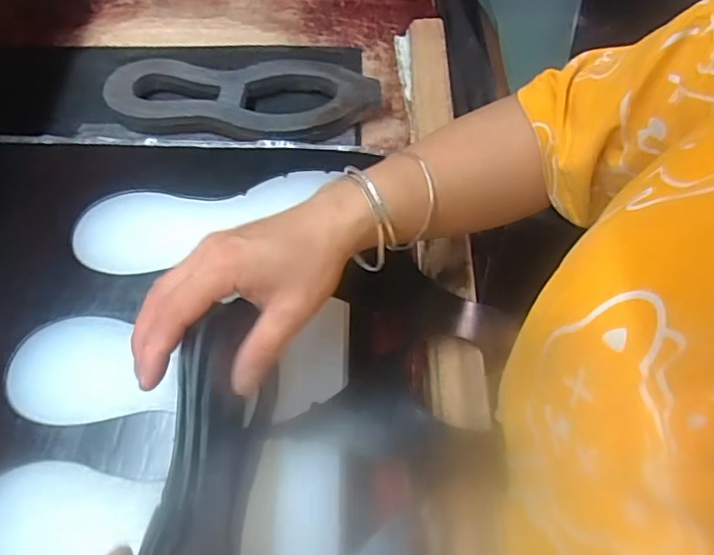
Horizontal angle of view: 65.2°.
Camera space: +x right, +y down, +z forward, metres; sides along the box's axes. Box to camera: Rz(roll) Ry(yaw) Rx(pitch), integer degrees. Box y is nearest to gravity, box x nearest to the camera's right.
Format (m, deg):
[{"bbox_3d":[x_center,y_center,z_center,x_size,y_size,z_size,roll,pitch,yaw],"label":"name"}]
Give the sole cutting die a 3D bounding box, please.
[{"bbox_3d":[-0.105,-0.161,0.519,0.245,0.030,0.094,-1,60,0],"label":"sole cutting die"}]

